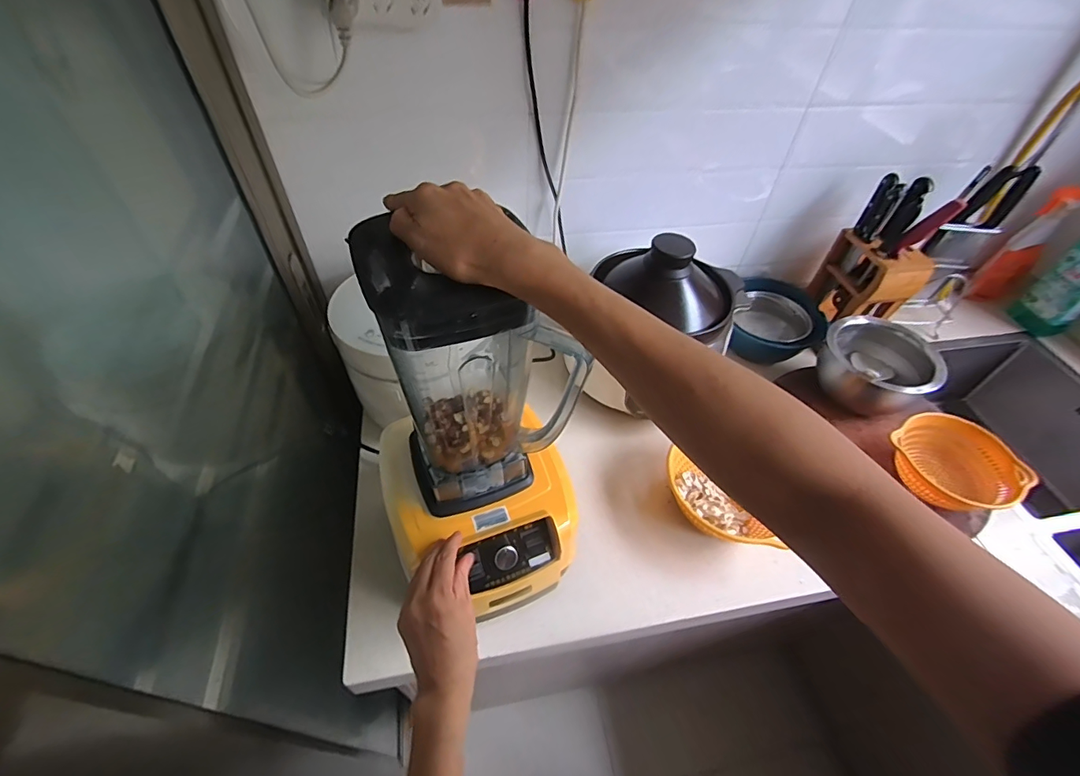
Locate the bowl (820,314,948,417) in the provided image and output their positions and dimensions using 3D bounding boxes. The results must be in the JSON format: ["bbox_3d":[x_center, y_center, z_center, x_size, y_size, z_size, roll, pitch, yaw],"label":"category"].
[{"bbox_3d":[0.576,-0.033,0.814,0.170,0.102,0.157,2,50,-2],"label":"bowl"}]

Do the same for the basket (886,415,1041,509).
[{"bbox_3d":[0.622,0.120,0.720,0.149,0.077,0.150,2,50,-2],"label":"basket"}]

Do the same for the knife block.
[{"bbox_3d":[0.632,-0.196,0.917,0.118,0.181,0.137,2,50,-1],"label":"knife block"}]

